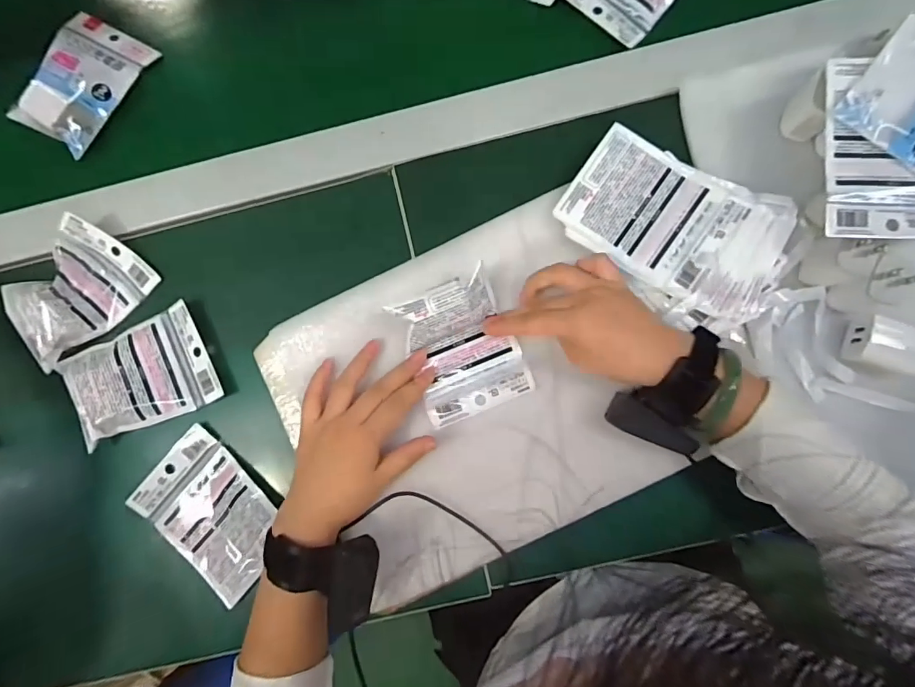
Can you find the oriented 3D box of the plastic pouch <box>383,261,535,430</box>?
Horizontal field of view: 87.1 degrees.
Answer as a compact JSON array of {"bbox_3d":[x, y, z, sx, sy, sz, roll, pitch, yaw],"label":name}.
[{"bbox_3d":[0.004,0.006,0.414,0.092,0.042,0.110,-22,84,1],"label":"plastic pouch"}]

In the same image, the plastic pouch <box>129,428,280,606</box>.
[{"bbox_3d":[-0.224,0.157,0.441,0.135,0.013,0.097,43,88,5],"label":"plastic pouch"}]

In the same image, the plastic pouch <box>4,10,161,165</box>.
[{"bbox_3d":[-0.378,-0.265,0.483,0.087,0.029,0.132,27,87,5],"label":"plastic pouch"}]

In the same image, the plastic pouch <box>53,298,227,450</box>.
[{"bbox_3d":[-0.293,0.030,0.441,0.123,0.023,0.095,-26,84,0],"label":"plastic pouch"}]

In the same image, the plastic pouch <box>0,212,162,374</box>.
[{"bbox_3d":[-0.362,-0.051,0.449,0.120,0.033,0.086,-43,84,-1],"label":"plastic pouch"}]

